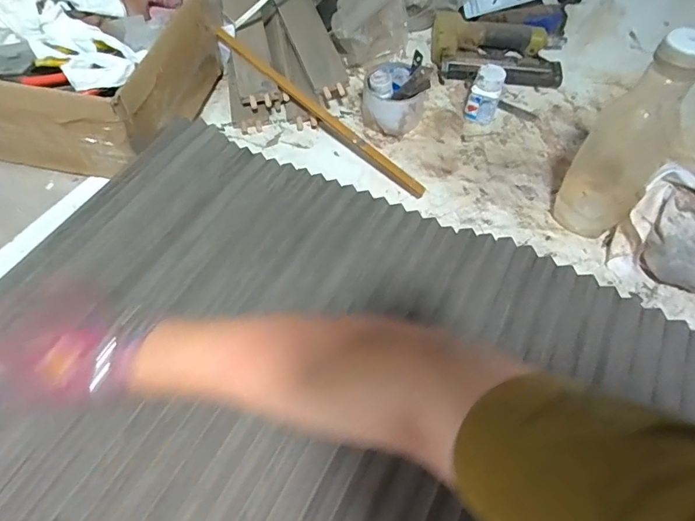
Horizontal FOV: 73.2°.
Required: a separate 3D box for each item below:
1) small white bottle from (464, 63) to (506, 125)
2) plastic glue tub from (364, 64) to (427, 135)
[{"bbox_3d":[0.186,-0.223,0.629,0.039,0.079,0.032,22,59,12],"label":"small white bottle"},{"bbox_3d":[0.066,-0.223,0.638,0.079,0.055,0.084,1,57,-1],"label":"plastic glue tub"}]

